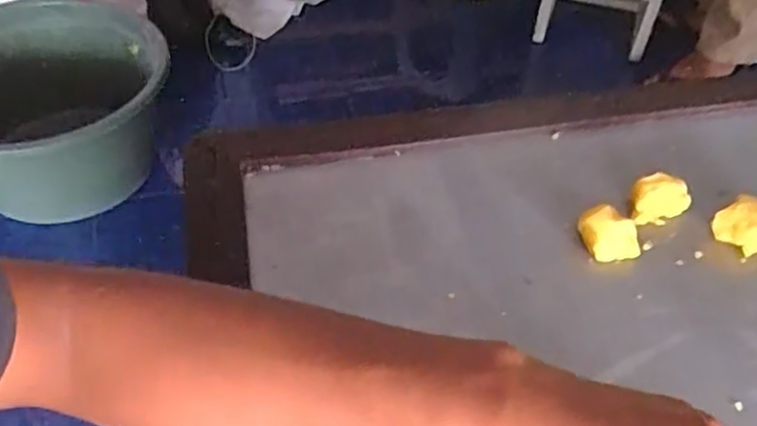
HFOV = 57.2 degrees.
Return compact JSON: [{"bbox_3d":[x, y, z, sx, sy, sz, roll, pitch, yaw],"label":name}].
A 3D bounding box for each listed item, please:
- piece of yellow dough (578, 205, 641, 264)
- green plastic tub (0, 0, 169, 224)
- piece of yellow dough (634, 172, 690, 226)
[{"bbox_3d":[0.149,0.014,0.444,0.038,0.025,0.025,23,49,20],"label":"piece of yellow dough"},{"bbox_3d":[-0.705,-0.204,1.413,0.560,0.238,0.493,-13,47,-14],"label":"green plastic tub"},{"bbox_3d":[0.189,-0.011,0.468,0.037,0.024,0.026,-26,52,-25],"label":"piece of yellow dough"}]

